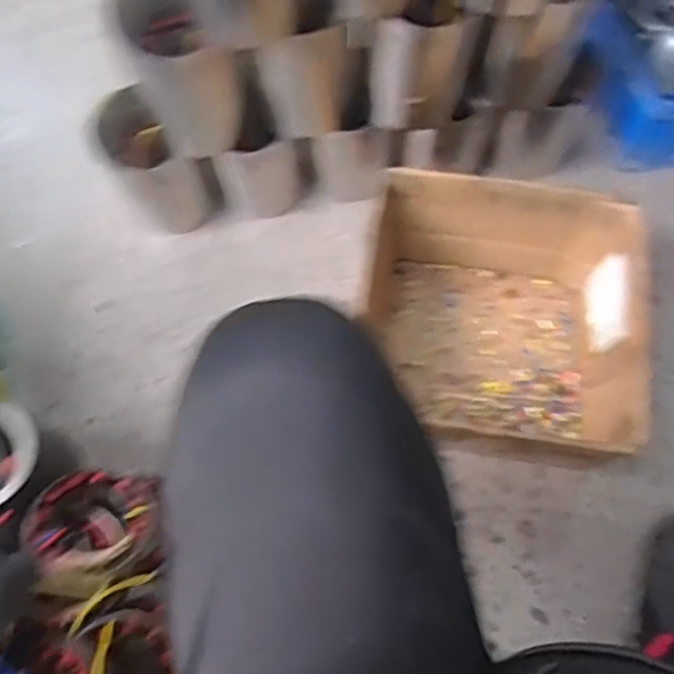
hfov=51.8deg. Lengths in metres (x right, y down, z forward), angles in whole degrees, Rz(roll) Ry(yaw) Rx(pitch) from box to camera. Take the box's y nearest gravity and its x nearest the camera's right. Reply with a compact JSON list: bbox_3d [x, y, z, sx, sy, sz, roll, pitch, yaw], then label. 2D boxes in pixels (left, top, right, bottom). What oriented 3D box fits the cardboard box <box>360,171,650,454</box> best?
[{"bbox_3d":[0.184,-0.016,0.803,0.302,0.141,0.281,10,72,5],"label":"cardboard box"}]

